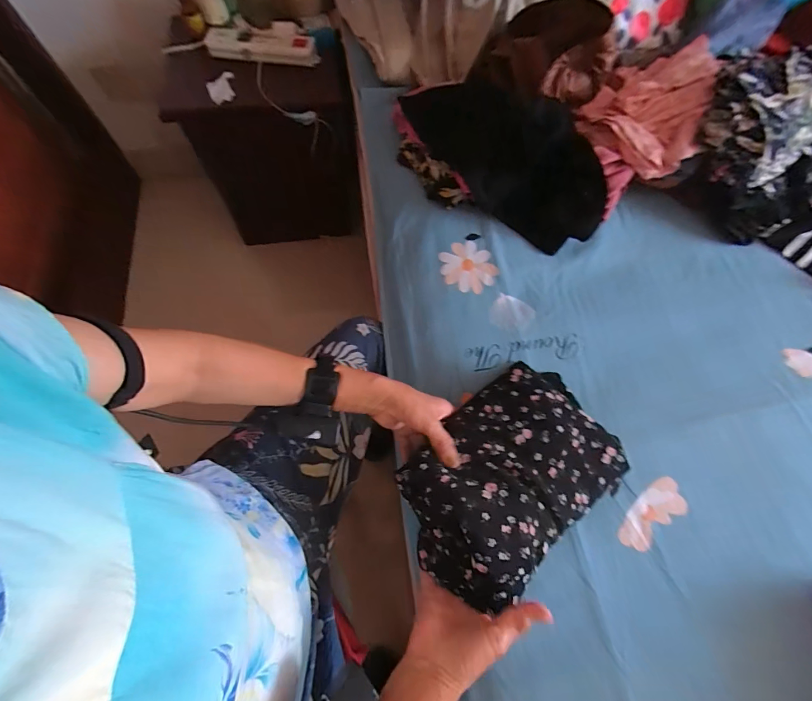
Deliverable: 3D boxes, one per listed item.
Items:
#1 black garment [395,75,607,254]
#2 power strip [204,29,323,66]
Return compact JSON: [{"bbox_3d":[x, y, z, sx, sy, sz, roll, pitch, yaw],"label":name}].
[{"bbox_3d":[0.170,-0.361,0.697,0.432,0.077,0.219,35,71,12],"label":"black garment"},{"bbox_3d":[-0.338,-0.703,0.892,0.253,0.044,0.059,8,68,2],"label":"power strip"}]

